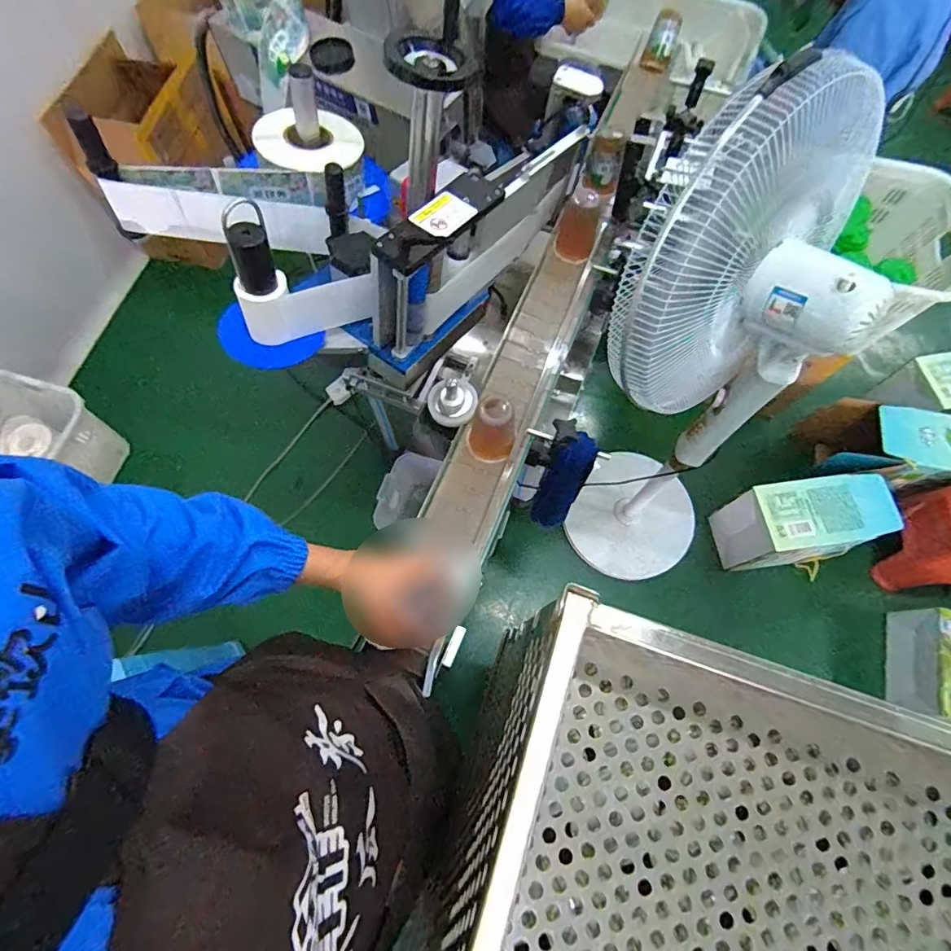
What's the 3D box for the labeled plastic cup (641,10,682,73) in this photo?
[{"bbox_3d":[0.460,-1.066,1.193,0.070,0.087,0.076,20,71,6],"label":"labeled plastic cup"}]

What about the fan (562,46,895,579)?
[{"bbox_3d":[0.460,-0.110,1.062,0.450,1.231,0.372,21,71,7],"label":"fan"}]

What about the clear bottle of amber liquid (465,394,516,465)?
[{"bbox_3d":[0.026,-0.074,0.804,0.079,0.104,0.072,0,70,0],"label":"clear bottle of amber liquid"}]

